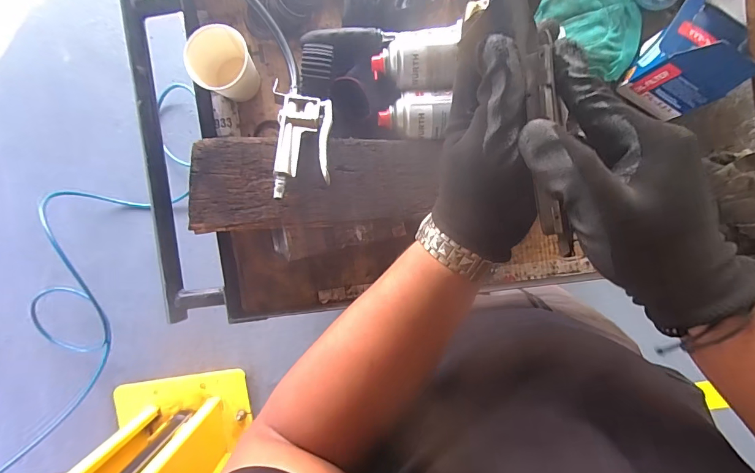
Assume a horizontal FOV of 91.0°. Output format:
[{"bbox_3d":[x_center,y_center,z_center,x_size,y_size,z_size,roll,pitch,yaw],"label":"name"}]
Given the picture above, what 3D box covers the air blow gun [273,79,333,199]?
[{"bbox_3d":[-0.082,-0.106,0.416,0.064,0.019,0.127,-4,72,-7],"label":"air blow gun"}]

